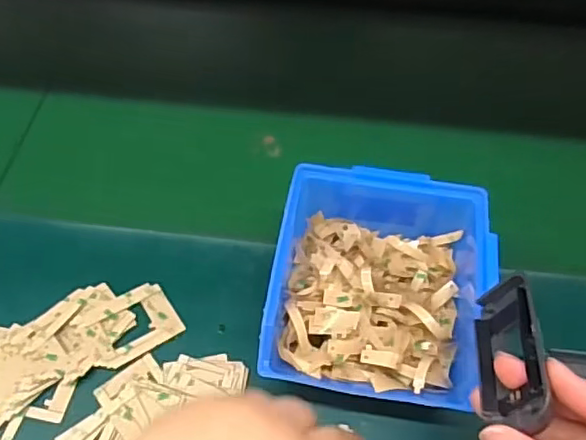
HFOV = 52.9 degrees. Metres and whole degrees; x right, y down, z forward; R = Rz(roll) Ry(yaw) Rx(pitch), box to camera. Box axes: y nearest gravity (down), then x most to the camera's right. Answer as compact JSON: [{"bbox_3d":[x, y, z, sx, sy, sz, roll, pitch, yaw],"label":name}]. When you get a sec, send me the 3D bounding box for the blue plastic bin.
[{"bbox_3d":[0.052,0.039,0.363,0.125,0.064,0.142,8,55,5],"label":"blue plastic bin"}]

